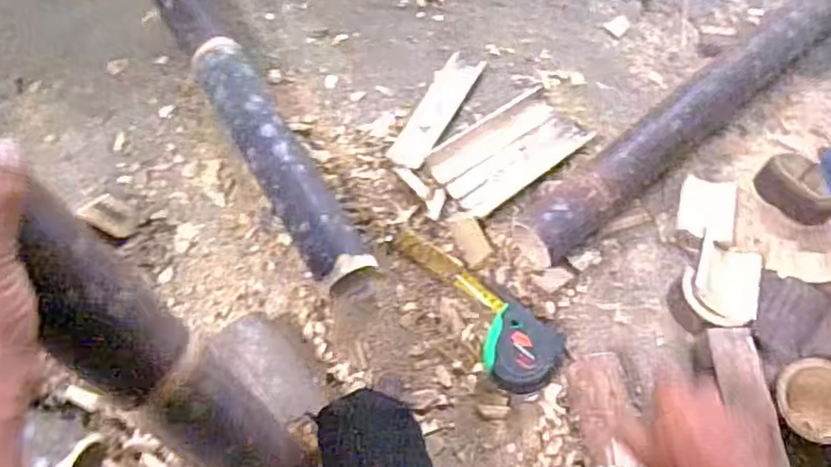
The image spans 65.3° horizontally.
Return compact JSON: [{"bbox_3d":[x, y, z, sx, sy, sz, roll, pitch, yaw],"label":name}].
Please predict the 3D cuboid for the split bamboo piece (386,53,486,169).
[{"bbox_3d":[0.029,-0.160,0.839,0.050,0.009,0.188,26,68,11],"label":"split bamboo piece"}]

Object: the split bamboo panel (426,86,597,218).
[{"bbox_3d":[0.116,-0.106,0.813,0.193,0.010,0.107,-35,70,-15],"label":"split bamboo panel"}]

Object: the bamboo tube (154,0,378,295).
[{"bbox_3d":[-0.201,-0.140,0.803,0.075,0.070,0.491,-30,69,-13],"label":"bamboo tube"}]

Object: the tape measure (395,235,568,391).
[{"bbox_3d":[0.069,0.069,0.712,0.082,0.046,0.230,-34,70,-15],"label":"tape measure"}]

